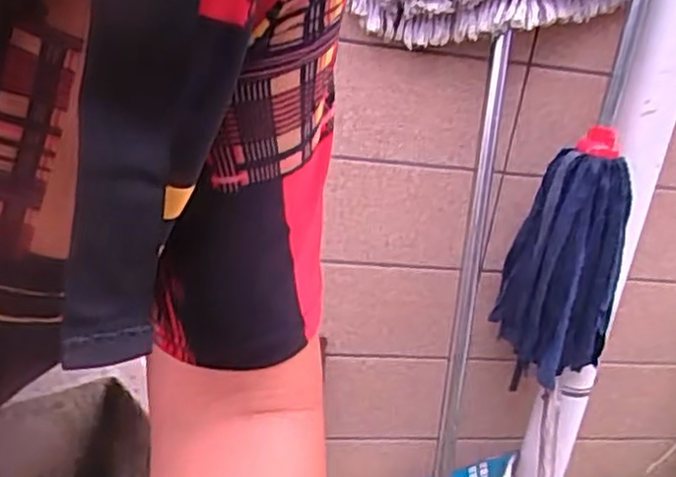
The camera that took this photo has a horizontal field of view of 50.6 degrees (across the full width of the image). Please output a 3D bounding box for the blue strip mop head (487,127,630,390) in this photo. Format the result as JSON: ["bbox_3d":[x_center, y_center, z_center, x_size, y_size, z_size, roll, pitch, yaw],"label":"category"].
[{"bbox_3d":[0.322,0.028,1.009,0.112,0.335,0.121,-2,23,-21],"label":"blue strip mop head"}]

